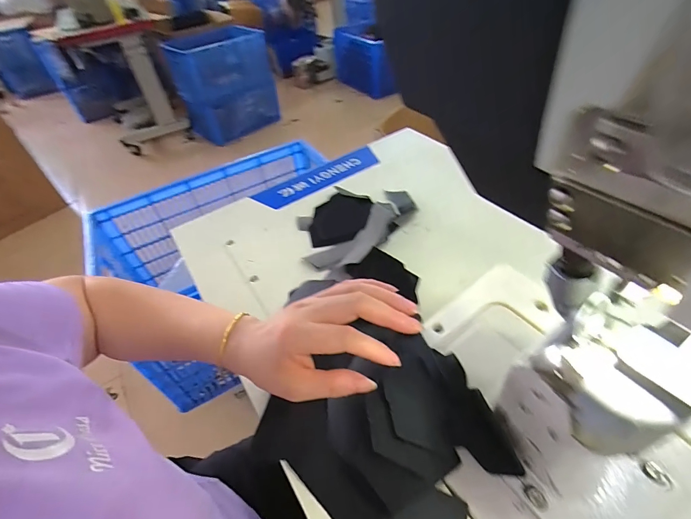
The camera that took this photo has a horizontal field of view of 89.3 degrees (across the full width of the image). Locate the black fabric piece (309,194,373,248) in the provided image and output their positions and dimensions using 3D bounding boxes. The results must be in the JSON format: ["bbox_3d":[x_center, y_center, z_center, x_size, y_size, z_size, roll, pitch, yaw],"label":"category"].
[{"bbox_3d":[-0.007,-0.068,0.558,0.095,0.028,0.107,-4,45,4],"label":"black fabric piece"}]

